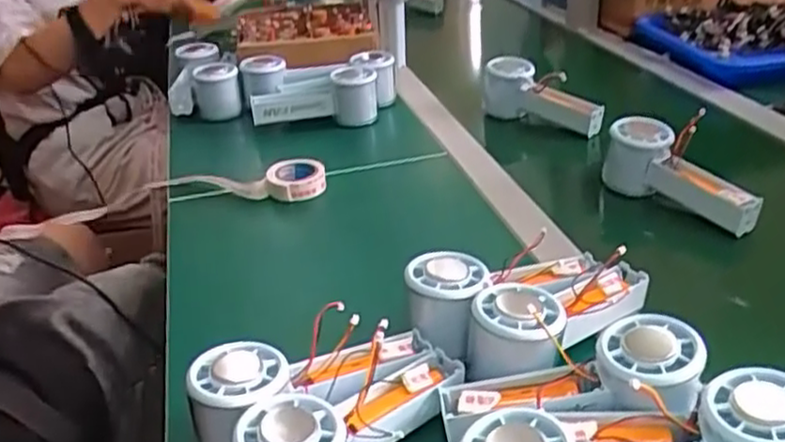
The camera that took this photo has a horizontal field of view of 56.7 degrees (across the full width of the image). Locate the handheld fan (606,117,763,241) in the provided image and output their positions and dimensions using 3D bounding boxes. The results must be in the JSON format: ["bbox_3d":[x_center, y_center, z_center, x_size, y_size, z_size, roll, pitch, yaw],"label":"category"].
[{"bbox_3d":[0.257,-0.035,0.658,0.057,0.055,0.147,-23,47,-31],"label":"handheld fan"}]

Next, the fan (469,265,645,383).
[{"bbox_3d":[0.113,0.050,0.475,0.153,0.034,0.056,-24,35,-33],"label":"fan"}]

